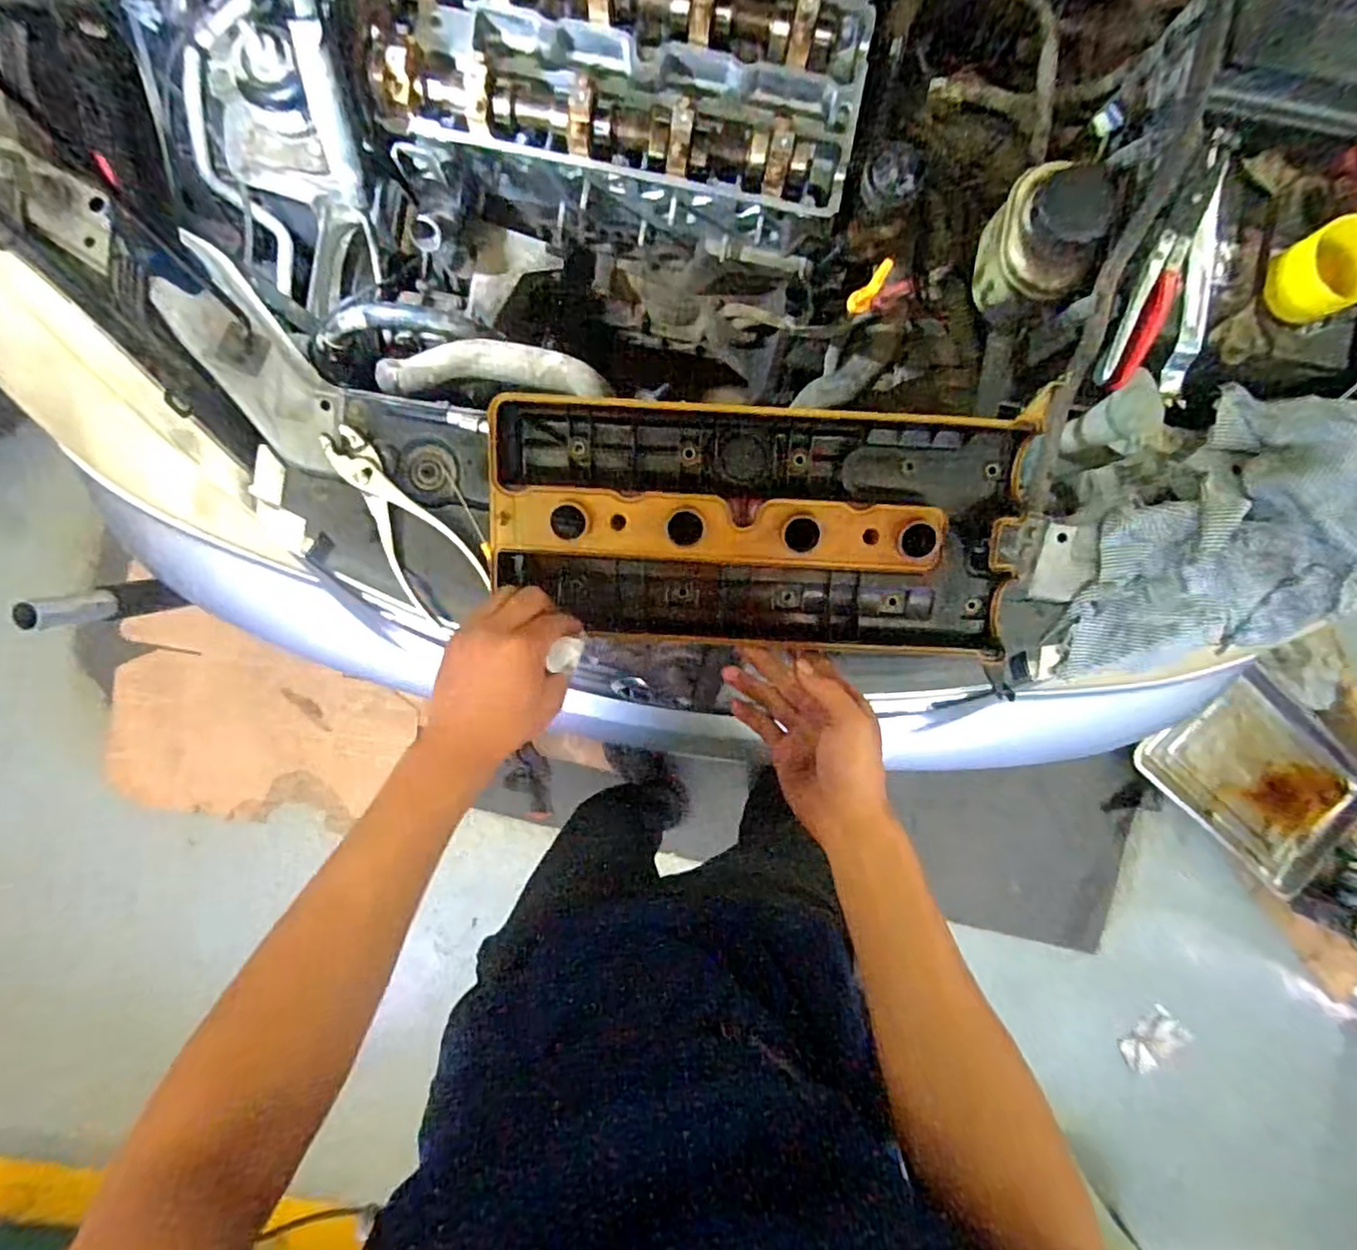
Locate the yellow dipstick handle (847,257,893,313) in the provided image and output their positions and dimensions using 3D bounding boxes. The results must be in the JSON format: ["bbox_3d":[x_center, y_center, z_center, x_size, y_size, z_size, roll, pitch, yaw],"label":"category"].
[{"bbox_3d":[0.175,-0.309,0.607,0.021,0.075,0.017,33,90,-2],"label":"yellow dipstick handle"}]

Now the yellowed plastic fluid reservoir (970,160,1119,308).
[{"bbox_3d":[0.334,-0.352,0.617,0.086,0.092,0.103,16,91,-2],"label":"yellowed plastic fluid reservoir"}]

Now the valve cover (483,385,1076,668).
[{"bbox_3d":[0.068,-0.081,0.567,0.437,0.085,0.194,4,91,-1],"label":"valve cover"}]

